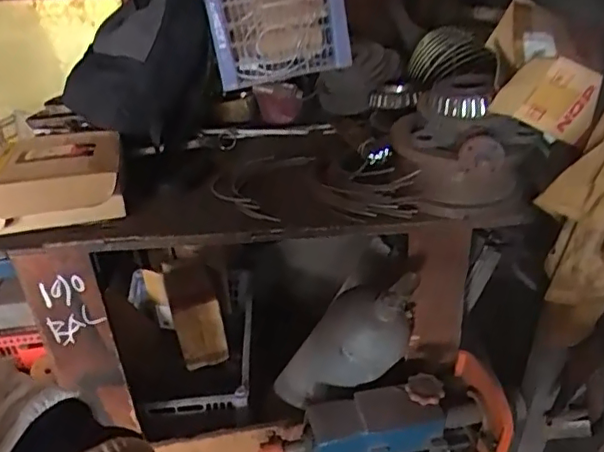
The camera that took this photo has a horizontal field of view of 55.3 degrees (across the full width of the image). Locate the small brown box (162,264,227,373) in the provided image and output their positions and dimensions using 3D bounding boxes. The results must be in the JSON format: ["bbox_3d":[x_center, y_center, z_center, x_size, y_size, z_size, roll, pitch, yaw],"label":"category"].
[{"bbox_3d":[-0.270,0.216,1.467,0.122,0.220,0.227,-11,34,-12],"label":"small brown box"}]

